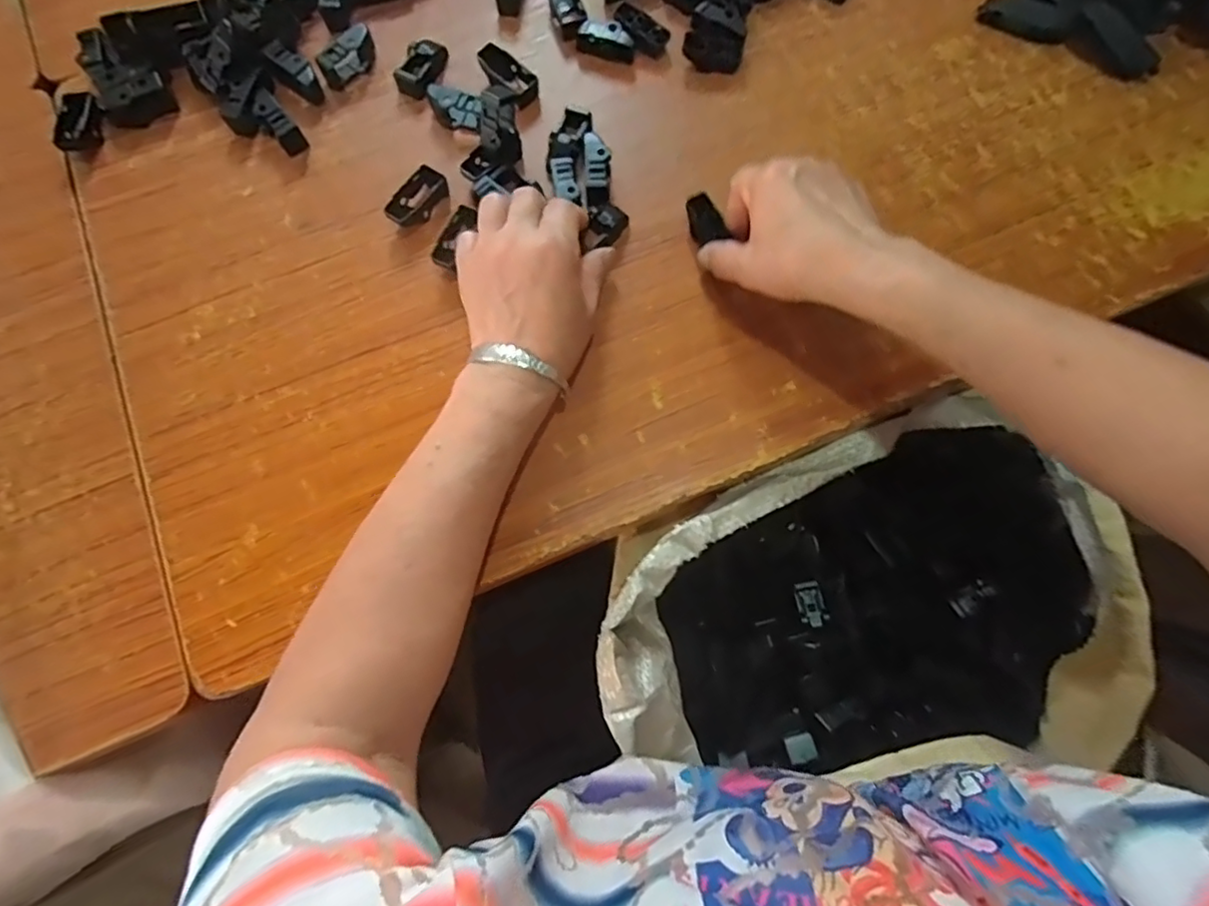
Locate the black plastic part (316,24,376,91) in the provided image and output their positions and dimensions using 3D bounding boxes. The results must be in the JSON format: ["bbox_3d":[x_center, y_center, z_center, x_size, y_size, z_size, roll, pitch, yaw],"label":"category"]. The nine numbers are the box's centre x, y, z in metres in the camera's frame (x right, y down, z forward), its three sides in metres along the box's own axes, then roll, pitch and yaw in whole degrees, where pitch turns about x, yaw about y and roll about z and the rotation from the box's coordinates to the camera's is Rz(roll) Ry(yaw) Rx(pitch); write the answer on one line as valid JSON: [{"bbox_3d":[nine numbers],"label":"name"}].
[{"bbox_3d":[-0.200,-0.310,0.478,0.019,0.021,0.049,34,79,8],"label":"black plastic part"}]

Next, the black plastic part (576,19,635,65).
[{"bbox_3d":[0.002,-0.325,0.481,0.046,0.019,0.019,15,77,4],"label":"black plastic part"}]

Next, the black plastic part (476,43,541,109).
[{"bbox_3d":[-0.075,-0.294,0.474,0.052,0.011,0.023,41,80,-5],"label":"black plastic part"}]

